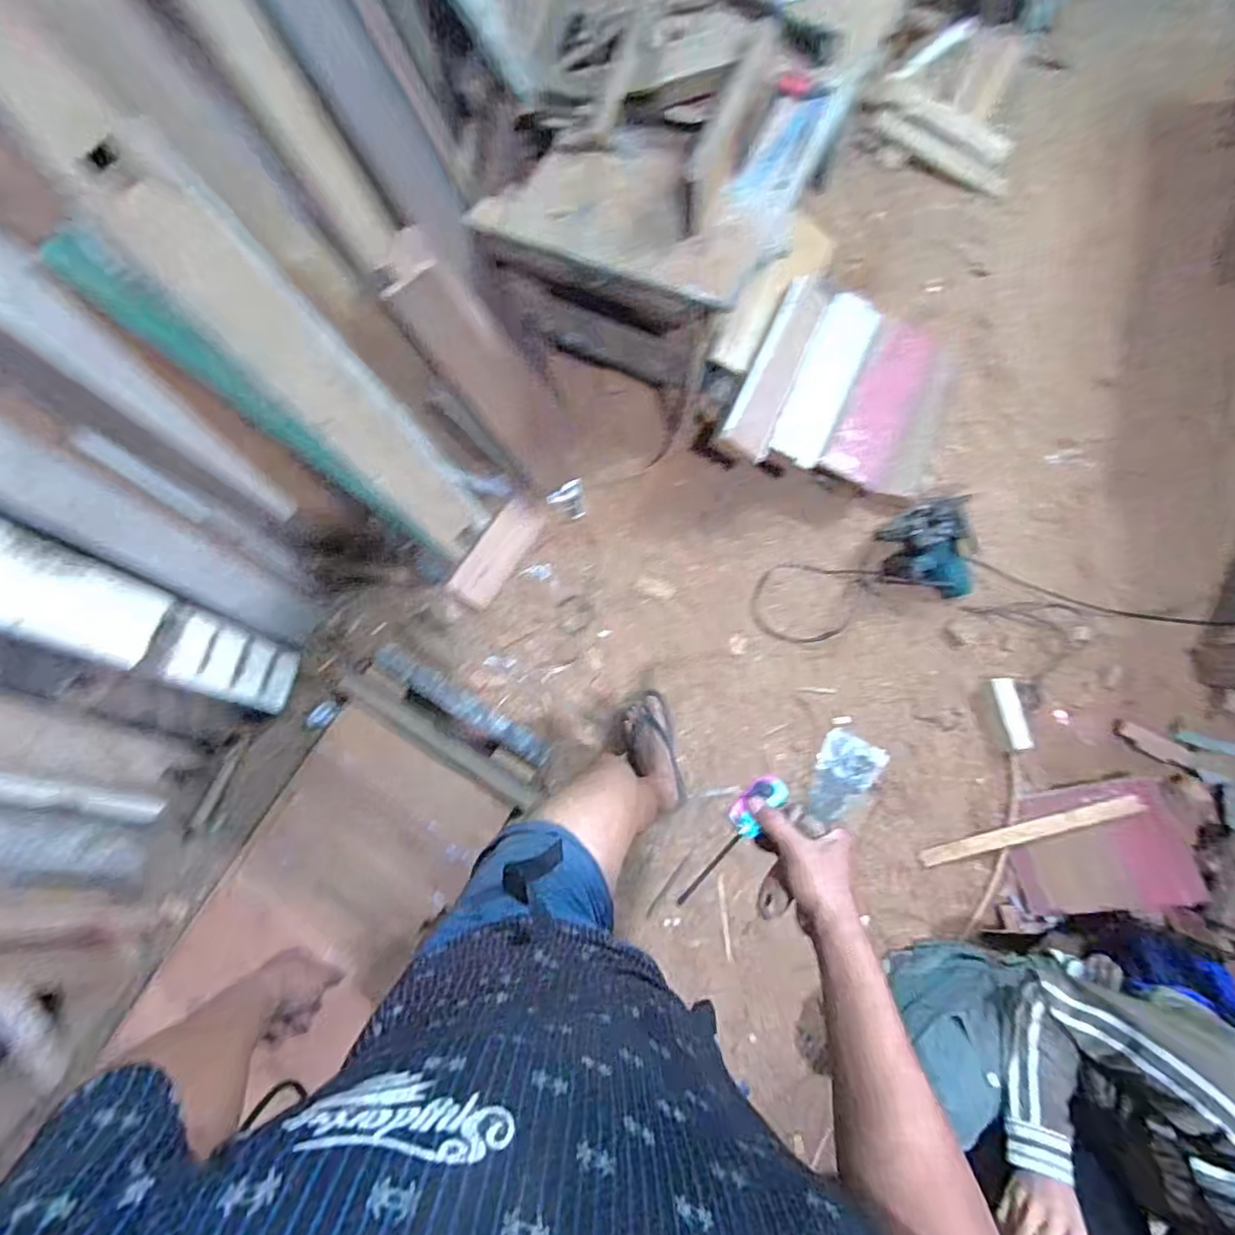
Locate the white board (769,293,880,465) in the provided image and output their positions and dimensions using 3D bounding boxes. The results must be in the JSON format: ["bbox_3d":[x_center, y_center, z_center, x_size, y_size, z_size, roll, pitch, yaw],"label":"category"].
[{"bbox_3d":[0.455,-0.522,1.320,0.131,0.022,0.362,20,97,-17],"label":"white board"}]

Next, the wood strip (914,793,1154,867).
[{"bbox_3d":[0.875,0.457,1.283,0.441,0.013,0.040,-21,73,11],"label":"wood strip"}]

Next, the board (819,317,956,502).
[{"bbox_3d":[0.653,-0.483,1.423,0.335,0.029,0.367,5,105,-27],"label":"board"}]

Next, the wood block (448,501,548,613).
[{"bbox_3d":[-0.301,-0.160,1.521,0.115,0.029,0.288,32,77,10],"label":"wood block"}]

